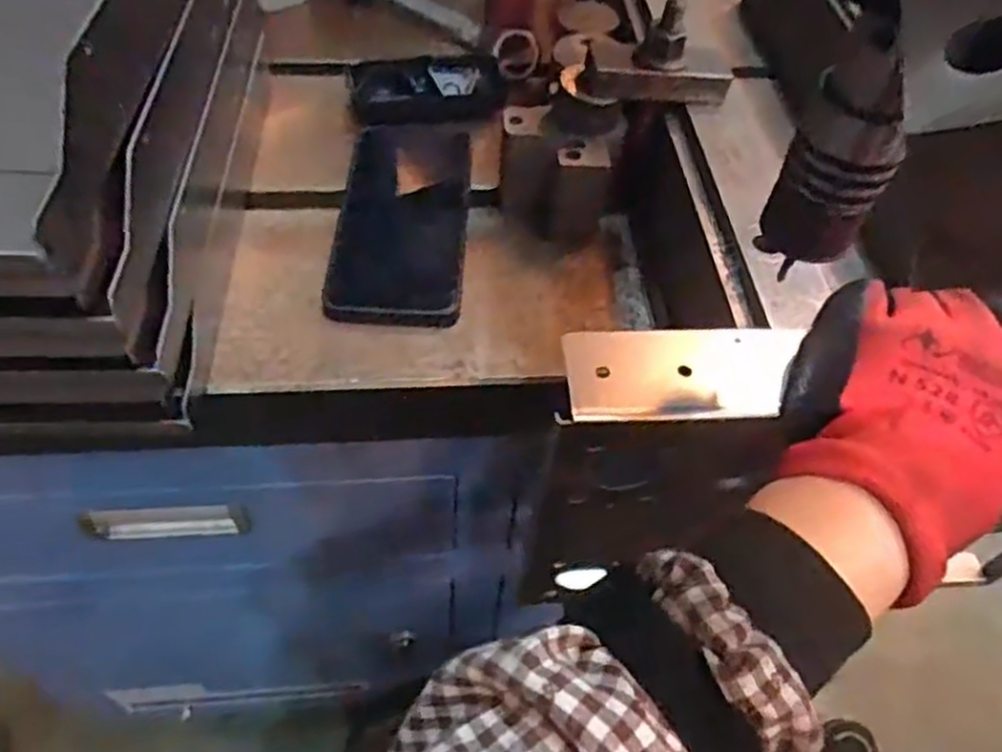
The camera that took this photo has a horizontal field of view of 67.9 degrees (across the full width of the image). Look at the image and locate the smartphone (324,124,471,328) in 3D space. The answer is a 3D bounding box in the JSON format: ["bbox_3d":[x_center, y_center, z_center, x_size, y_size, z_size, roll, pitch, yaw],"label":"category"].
[{"bbox_3d":[-0.061,-0.101,0.468,0.079,0.013,0.167,3,54,-3],"label":"smartphone"}]

